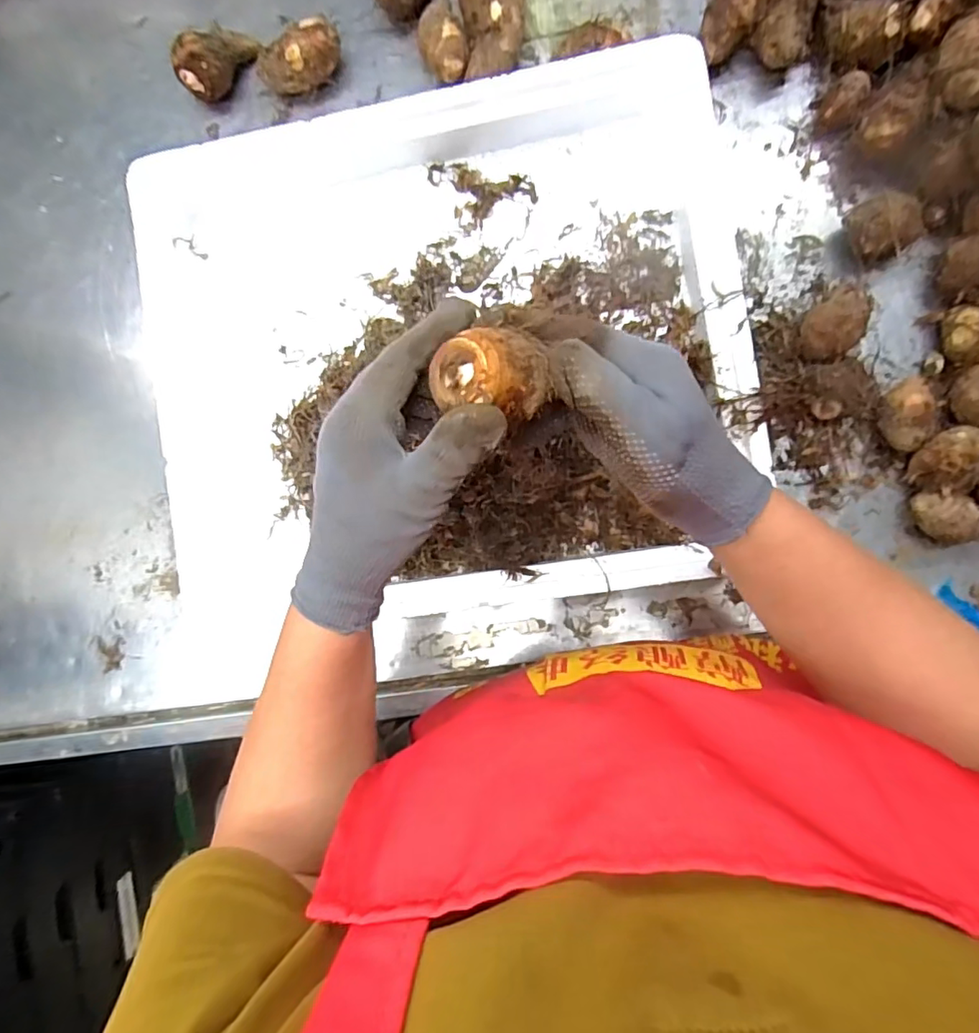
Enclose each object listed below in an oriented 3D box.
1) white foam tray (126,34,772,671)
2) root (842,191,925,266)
[{"bbox_3d":[-0.036,-0.117,0.427,0.437,0.061,0.384,-9,88,8],"label":"white foam tray"},{"bbox_3d":[0.290,-0.215,0.423,0.043,0.043,0.046,0,89,8],"label":"root"}]

